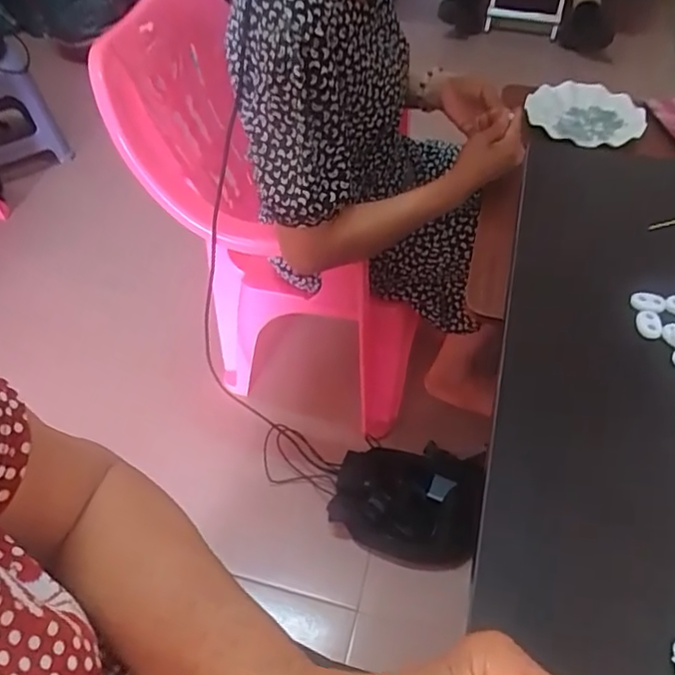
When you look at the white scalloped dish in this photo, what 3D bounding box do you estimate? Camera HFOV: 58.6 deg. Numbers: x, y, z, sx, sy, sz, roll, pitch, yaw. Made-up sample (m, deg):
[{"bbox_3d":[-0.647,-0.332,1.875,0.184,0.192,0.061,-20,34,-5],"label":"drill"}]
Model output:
[{"bbox_3d":[0.419,-0.382,1.020,0.186,0.036,0.110,20,91,12],"label":"white scalloped dish"}]

